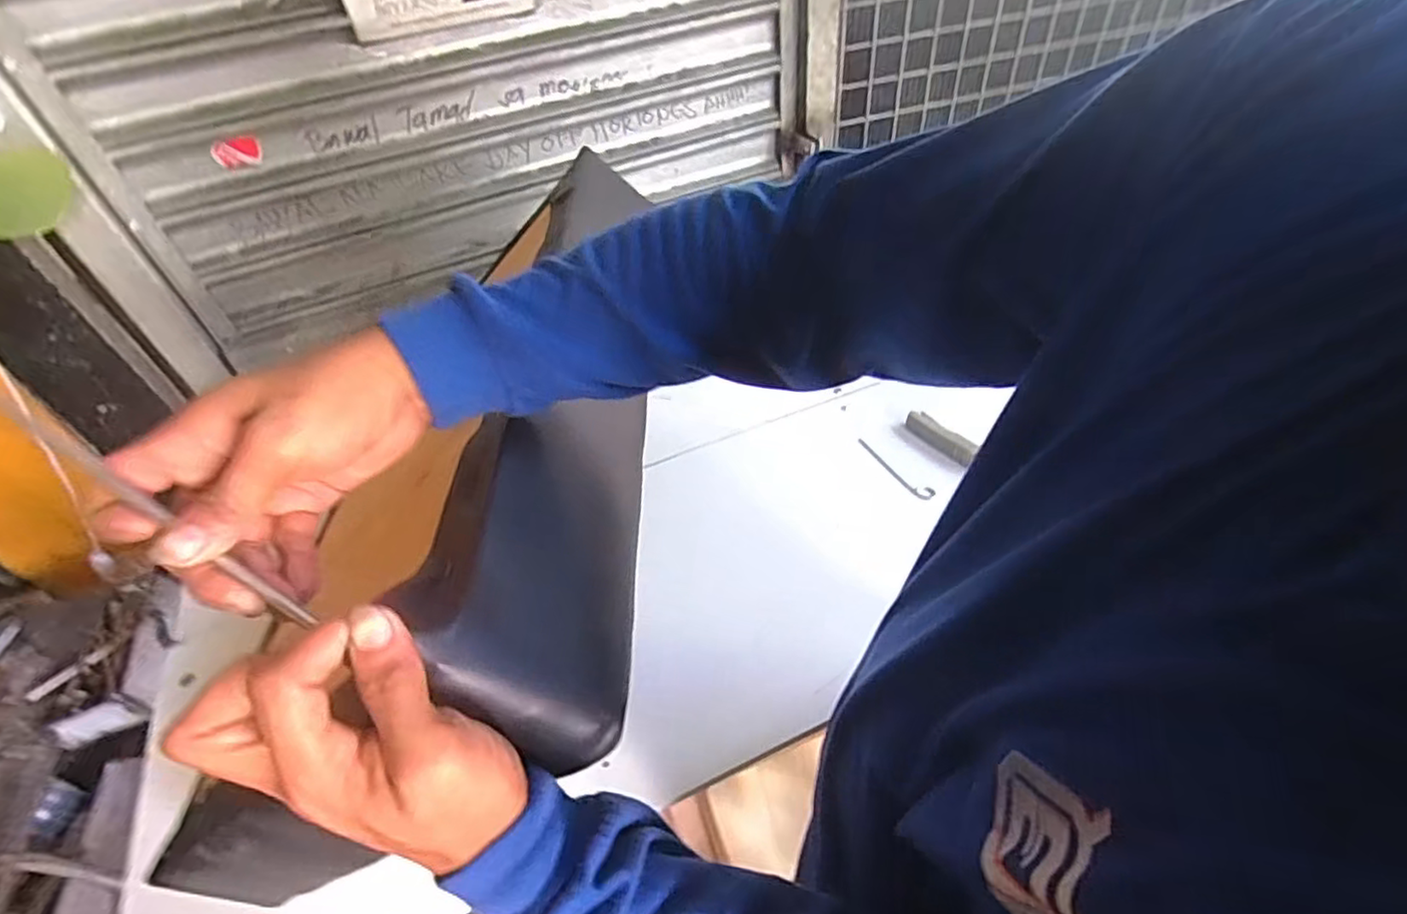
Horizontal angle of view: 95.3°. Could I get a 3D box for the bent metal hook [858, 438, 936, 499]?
[{"bbox_3d":[0.249,0.019,0.847,0.023,0.012,0.128,-41,55,-13],"label":"bent metal hook"}]

